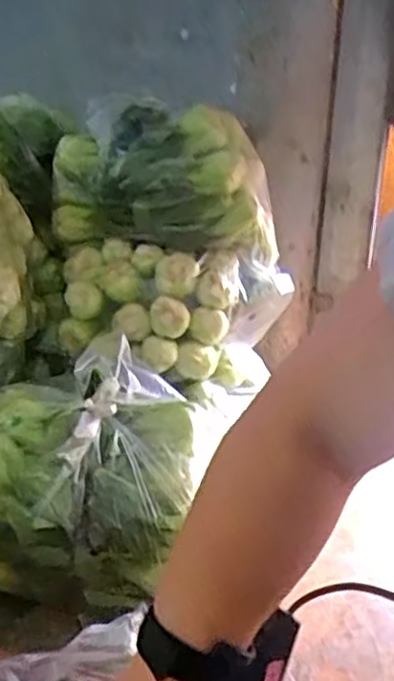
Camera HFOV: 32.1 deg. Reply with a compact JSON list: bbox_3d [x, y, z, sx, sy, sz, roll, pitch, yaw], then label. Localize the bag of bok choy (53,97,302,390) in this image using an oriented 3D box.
[{"bbox_3d":[-0.055,-0.156,1.120,0.348,0.393,0.278,-16,28,-34],"label":"bag of bok choy"}]

